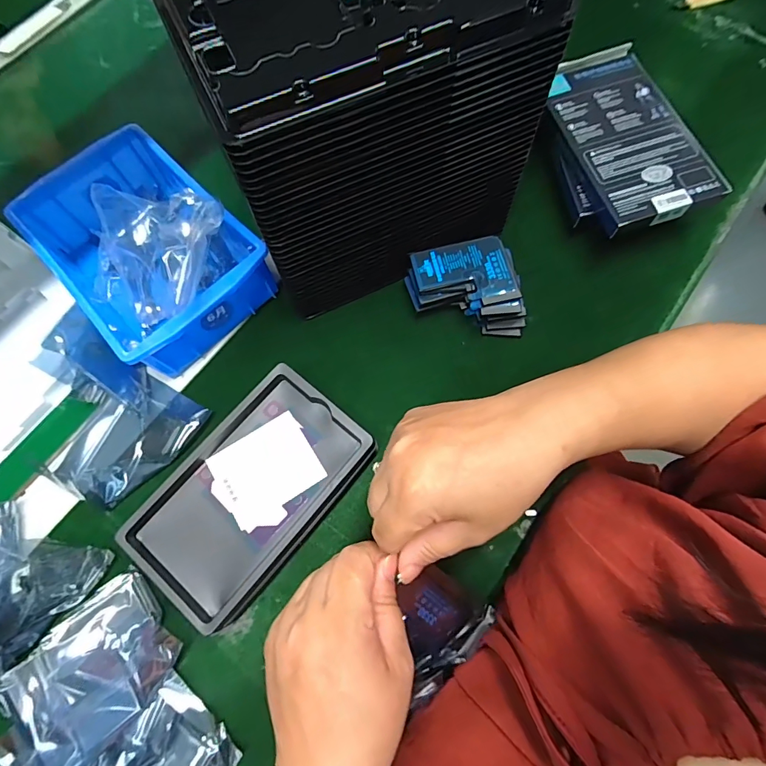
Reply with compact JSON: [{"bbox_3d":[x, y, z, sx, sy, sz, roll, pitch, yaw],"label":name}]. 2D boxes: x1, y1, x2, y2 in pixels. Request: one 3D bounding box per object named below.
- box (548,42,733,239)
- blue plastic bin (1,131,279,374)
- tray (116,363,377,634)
[{"bbox_3d":[0.203,-0.210,0.361,0.093,0.016,0.170,-14,72,-2],"label":"box"},{"bbox_3d":[-0.200,-0.111,0.363,0.200,0.064,0.129,41,78,14],"label":"blue plastic bin"},{"bbox_3d":[-0.089,0.078,0.307,0.098,0.047,0.156,39,77,13],"label":"tray"}]

